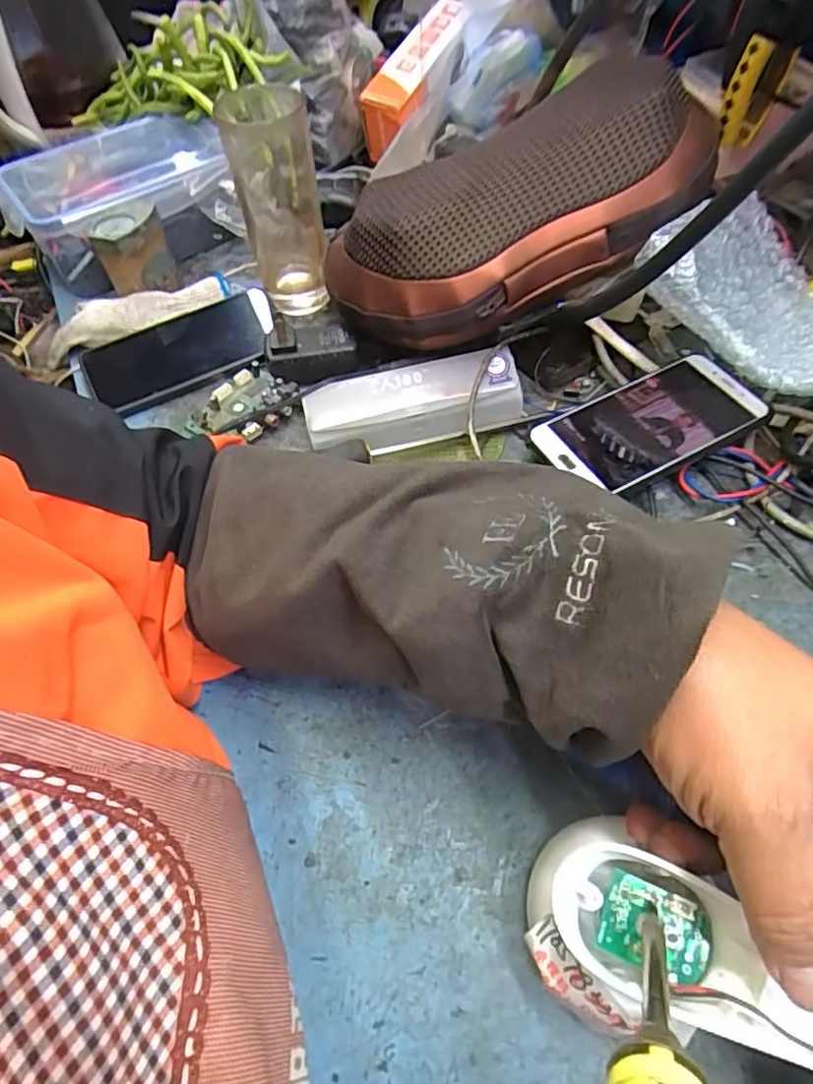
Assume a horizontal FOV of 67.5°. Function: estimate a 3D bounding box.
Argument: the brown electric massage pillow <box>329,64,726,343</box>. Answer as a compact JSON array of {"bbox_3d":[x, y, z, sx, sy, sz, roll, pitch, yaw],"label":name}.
[{"bbox_3d":[0.069,-0.226,0.424,0.266,0.092,0.131,-22,55,12],"label":"brown electric massage pillow"}]

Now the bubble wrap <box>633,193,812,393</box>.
[{"bbox_3d":[0.240,-0.146,0.365,0.192,0.046,0.114,33,64,23],"label":"bubble wrap"}]

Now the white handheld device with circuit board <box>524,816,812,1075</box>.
[{"bbox_3d":[0.126,0.157,0.208,0.167,0.036,0.057,16,58,19],"label":"white handheld device with circuit board"}]

